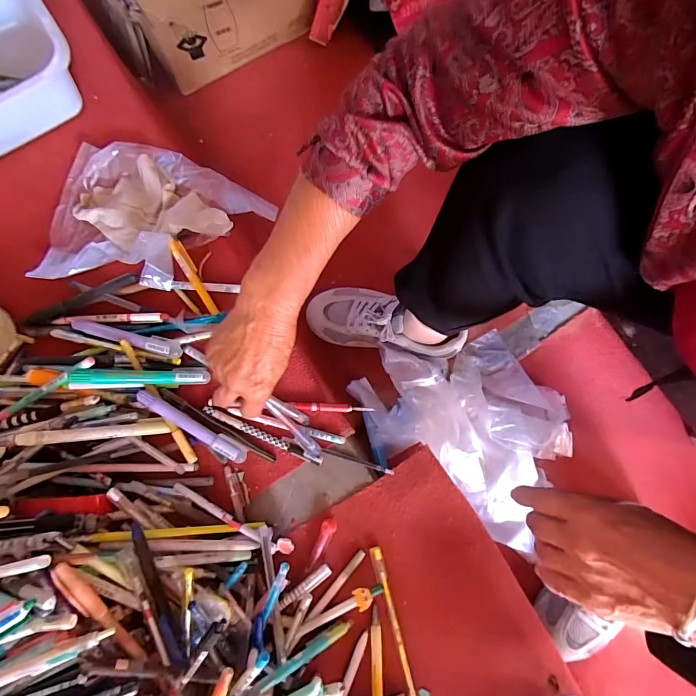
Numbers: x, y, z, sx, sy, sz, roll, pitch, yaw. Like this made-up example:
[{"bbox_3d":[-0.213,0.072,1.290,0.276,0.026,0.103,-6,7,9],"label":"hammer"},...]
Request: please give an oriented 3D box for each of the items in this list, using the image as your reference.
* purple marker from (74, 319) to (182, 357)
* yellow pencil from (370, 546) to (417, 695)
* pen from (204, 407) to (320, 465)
[{"bbox_3d":[-0.247,-0.011,0.424,0.130,0.015,0.020,13,80,2],"label":"purple marker"},{"bbox_3d":[0.047,0.283,0.396,0.012,0.008,0.144,-15,80,-3],"label":"yellow pencil"},{"bbox_3d":[-0.095,0.097,0.422,0.141,0.010,0.011,23,81,4],"label":"pen"}]

